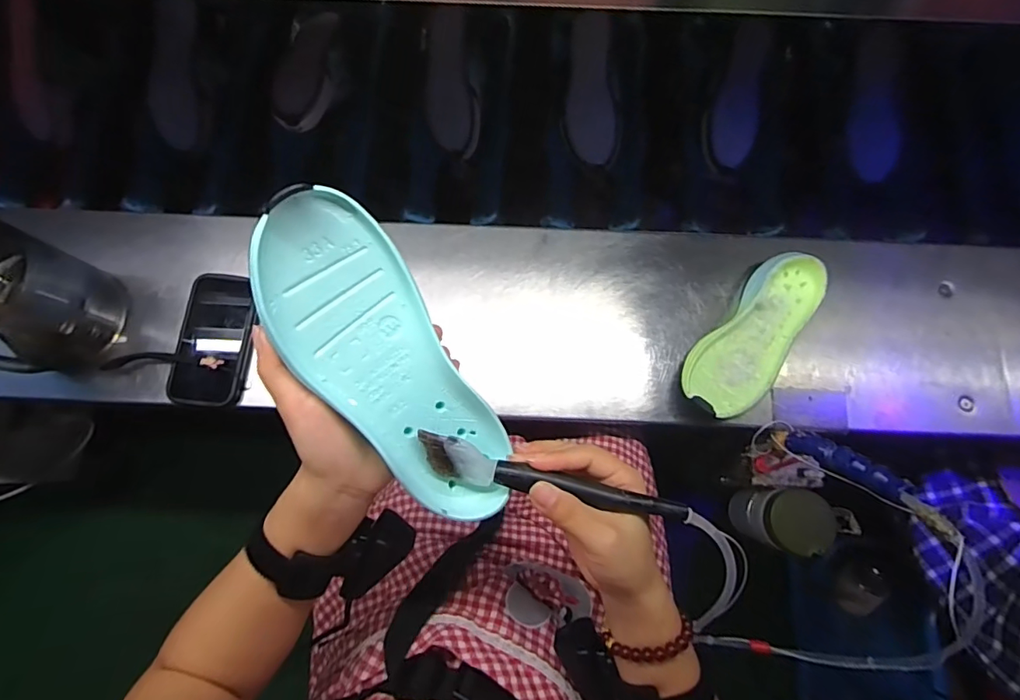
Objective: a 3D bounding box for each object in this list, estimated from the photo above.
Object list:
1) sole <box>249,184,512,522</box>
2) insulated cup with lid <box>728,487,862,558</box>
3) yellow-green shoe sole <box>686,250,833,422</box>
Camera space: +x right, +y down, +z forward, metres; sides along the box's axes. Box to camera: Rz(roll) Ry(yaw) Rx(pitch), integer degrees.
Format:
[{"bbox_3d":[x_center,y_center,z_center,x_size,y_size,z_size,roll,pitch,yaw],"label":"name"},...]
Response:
[{"bbox_3d":[-0.075,0.013,0.305,0.081,0.029,0.217,-33,105,-7],"label":"sole"},{"bbox_3d":[0.353,0.207,0.628,0.109,0.129,0.070,3,82,-3],"label":"insulated cup with lid"},{"bbox_3d":[0.282,-0.013,0.574,0.089,0.046,0.217,41,82,3],"label":"yellow-green shoe sole"}]

